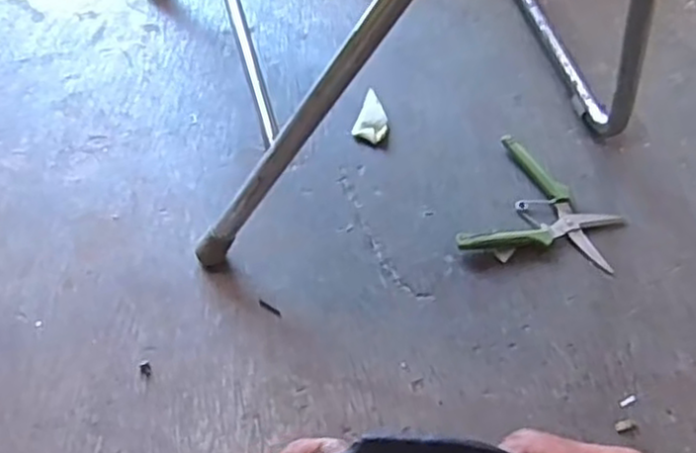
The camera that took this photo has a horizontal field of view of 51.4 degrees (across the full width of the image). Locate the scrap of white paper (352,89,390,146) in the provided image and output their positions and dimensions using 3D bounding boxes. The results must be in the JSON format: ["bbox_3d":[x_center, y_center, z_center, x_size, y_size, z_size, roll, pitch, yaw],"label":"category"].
[{"bbox_3d":[0.032,-0.124,0.823,0.037,0.011,0.066,18,60,9],"label":"scrap of white paper"}]

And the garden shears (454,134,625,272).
[{"bbox_3d":[0.207,-0.007,0.751,0.147,0.025,0.145,24,61,12],"label":"garden shears"}]

